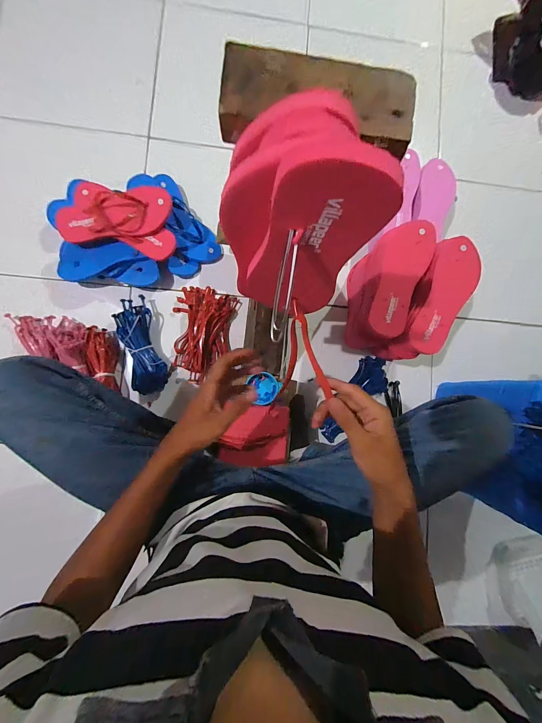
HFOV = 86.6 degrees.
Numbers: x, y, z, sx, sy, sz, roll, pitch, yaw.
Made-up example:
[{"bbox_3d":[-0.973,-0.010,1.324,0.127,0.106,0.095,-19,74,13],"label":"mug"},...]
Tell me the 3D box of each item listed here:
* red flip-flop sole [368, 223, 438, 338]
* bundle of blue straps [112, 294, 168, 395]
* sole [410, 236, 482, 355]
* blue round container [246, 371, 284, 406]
[{"bbox_3d":[0.267,-0.165,0.585,0.102,0.024,0.236,11,87,-4],"label":"red flip-flop sole"},{"bbox_3d":[-0.315,-0.037,0.691,0.088,0.041,0.230,-16,89,-5],"label":"bundle of blue straps"},{"bbox_3d":[0.356,-0.129,0.576,0.098,0.019,0.244,21,86,-4],"label":"sole"},{"bbox_3d":[-0.018,0.058,0.642,0.072,0.019,0.067,0,87,-5],"label":"blue round container"}]

